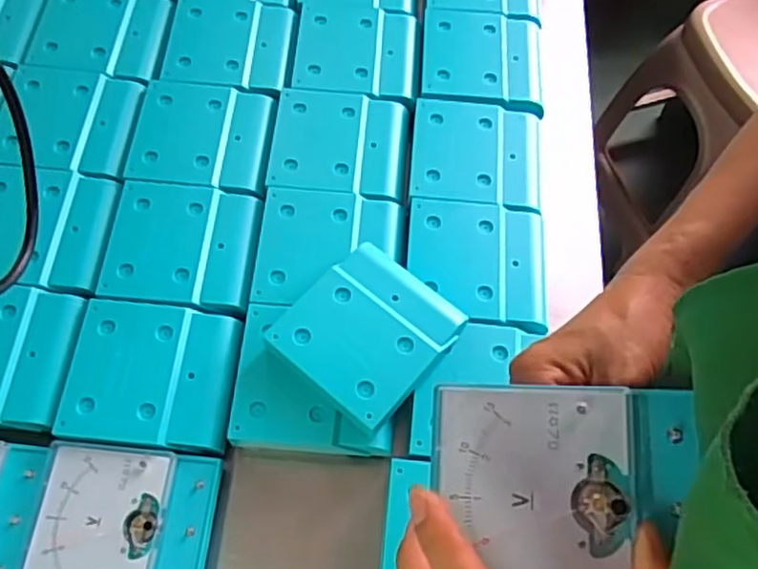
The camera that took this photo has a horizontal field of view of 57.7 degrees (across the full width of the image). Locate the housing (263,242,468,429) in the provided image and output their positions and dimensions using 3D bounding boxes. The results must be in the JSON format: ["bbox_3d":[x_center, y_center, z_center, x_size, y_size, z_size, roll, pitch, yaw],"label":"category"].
[{"bbox_3d":[-0.009,0.033,0.496,0.103,0.024,0.111,39,69,14],"label":"housing"}]

